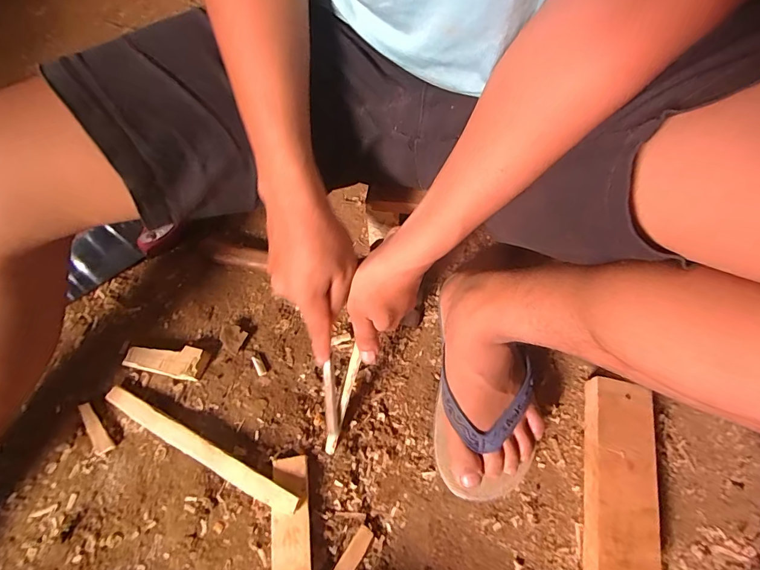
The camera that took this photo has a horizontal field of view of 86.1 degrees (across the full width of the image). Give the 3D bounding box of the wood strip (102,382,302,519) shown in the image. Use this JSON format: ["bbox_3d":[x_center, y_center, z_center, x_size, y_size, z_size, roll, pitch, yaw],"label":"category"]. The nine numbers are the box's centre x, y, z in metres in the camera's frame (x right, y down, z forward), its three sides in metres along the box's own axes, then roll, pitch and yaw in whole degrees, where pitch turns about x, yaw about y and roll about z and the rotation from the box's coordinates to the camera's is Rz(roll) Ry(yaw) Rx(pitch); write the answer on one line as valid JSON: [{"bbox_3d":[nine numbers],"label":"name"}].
[{"bbox_3d":[-0.182,0.163,0.408,0.226,0.021,0.018,27,67,9],"label":"wood strip"}]

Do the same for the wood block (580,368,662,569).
[{"bbox_3d":[0.238,0.191,0.406,0.059,0.038,0.192,12,66,3],"label":"wood block"}]

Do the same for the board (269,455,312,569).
[{"bbox_3d":[-0.084,0.246,0.380,0.038,0.015,0.155,-5,66,-5],"label":"board"}]

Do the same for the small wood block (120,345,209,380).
[{"bbox_3d":[-0.234,0.081,0.447,0.081,0.016,0.035,9,65,1],"label":"small wood block"}]

